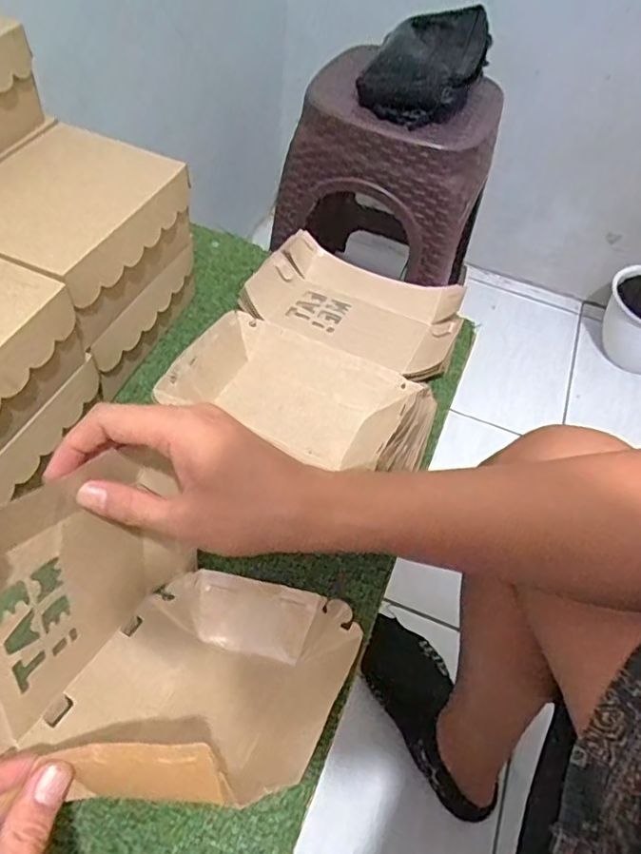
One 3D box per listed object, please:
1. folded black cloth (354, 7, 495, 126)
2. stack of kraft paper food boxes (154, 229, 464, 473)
[{"bbox_3d":[0.159,-0.535,0.887,0.142,0.075,0.256,21,53,9],"label":"folded black cloth"},{"bbox_3d":[0.012,-0.072,0.552,0.205,0.050,0.270,19,53,7],"label":"stack of kraft paper food boxes"}]

